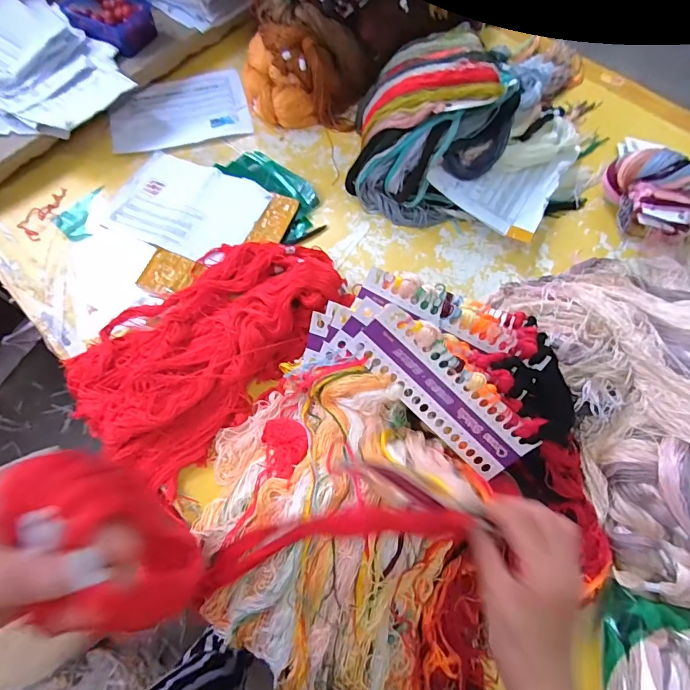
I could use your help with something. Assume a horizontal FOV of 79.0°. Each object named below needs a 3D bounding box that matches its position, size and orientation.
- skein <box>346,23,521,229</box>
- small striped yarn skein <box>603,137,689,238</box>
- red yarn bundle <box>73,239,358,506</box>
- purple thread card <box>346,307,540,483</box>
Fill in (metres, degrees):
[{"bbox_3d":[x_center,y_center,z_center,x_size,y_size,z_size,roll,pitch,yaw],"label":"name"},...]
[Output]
[{"bbox_3d":[0.160,-0.408,0.760,0.264,0.168,0.341,19,69,8],"label":"skein"},{"bbox_3d":[0.556,-0.266,0.743,0.134,0.101,0.167,-7,67,-2],"label":"small striped yarn skein"},{"bbox_3d":[-0.211,-0.032,0.635,0.268,0.095,0.444,38,73,15],"label":"red yarn bundle"},{"bbox_3d":[0.118,0.062,0.498,0.247,0.010,0.076,45,116,-7],"label":"purple thread card"}]

